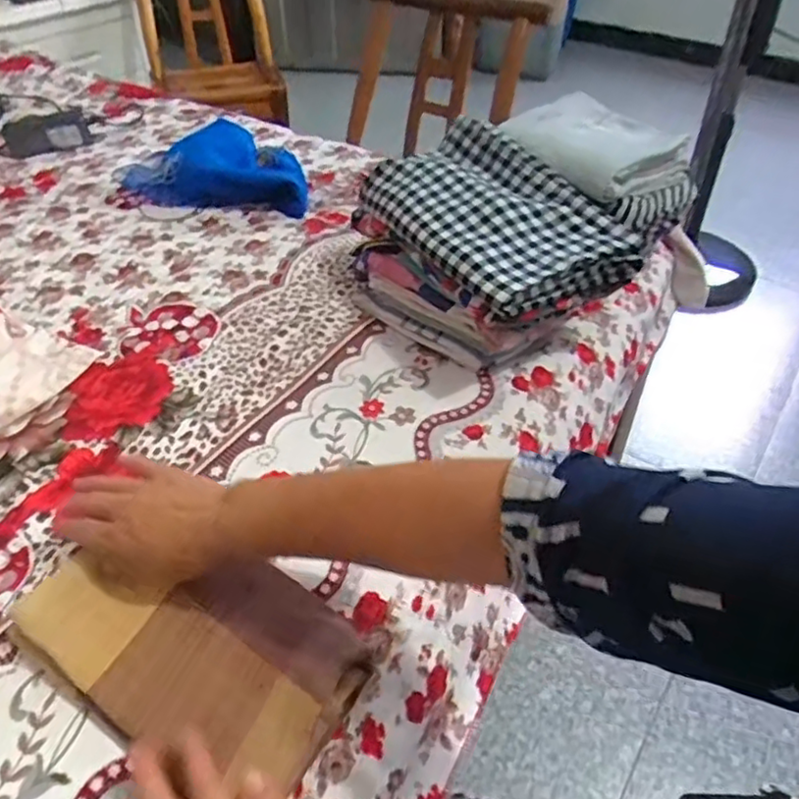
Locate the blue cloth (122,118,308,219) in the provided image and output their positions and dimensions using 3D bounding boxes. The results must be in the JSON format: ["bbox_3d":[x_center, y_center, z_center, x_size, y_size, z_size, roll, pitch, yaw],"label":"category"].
[{"bbox_3d":[-0.255,-0.363,1.003,0.285,0.046,0.205,10,45,9],"label":"blue cloth"}]

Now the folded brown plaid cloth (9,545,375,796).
[{"bbox_3d":[-0.135,0.157,0.436,0.216,0.023,0.133,23,48,21],"label":"folded brown plaid cloth"}]

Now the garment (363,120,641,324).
[{"bbox_3d":[0.088,-0.191,0.665,0.164,0.065,0.277,-21,48,-22],"label":"garment"}]

